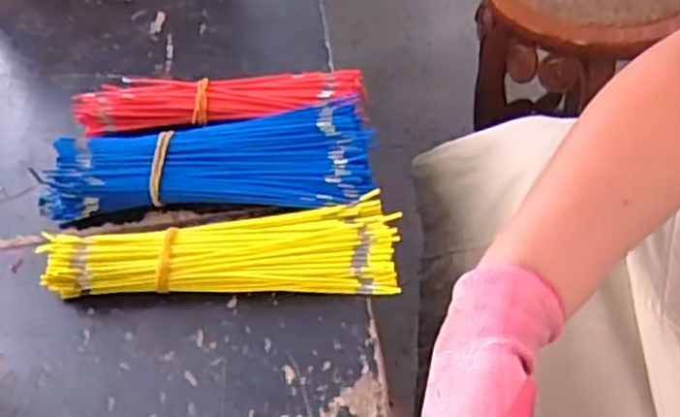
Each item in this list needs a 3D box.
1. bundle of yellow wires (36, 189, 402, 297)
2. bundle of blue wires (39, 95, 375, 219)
[{"bbox_3d":[-0.082,0.029,0.514,0.241,0.034,0.069,-2,46,7],"label":"bundle of yellow wires"},{"bbox_3d":[-0.101,-0.035,0.571,0.252,0.048,0.093,-2,46,7],"label":"bundle of blue wires"}]

